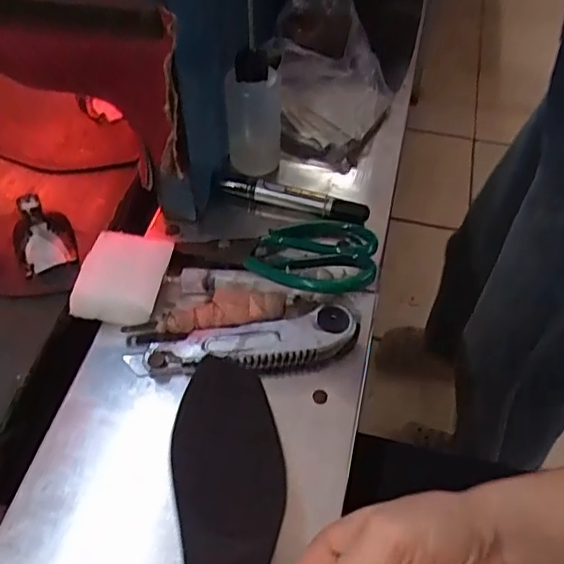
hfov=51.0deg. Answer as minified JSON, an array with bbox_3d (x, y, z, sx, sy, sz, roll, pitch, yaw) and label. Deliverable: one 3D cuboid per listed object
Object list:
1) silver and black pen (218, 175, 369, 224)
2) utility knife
[{"bbox_3d":[0.008,-0.072,0.514,0.133,0.021,0.019,14,54,10],"label":"silver and black pen"},{"bbox_3d":[-0.026,0.046,0.423,0.161,0.022,0.037,-8,53,-7],"label":"utility knife"}]

